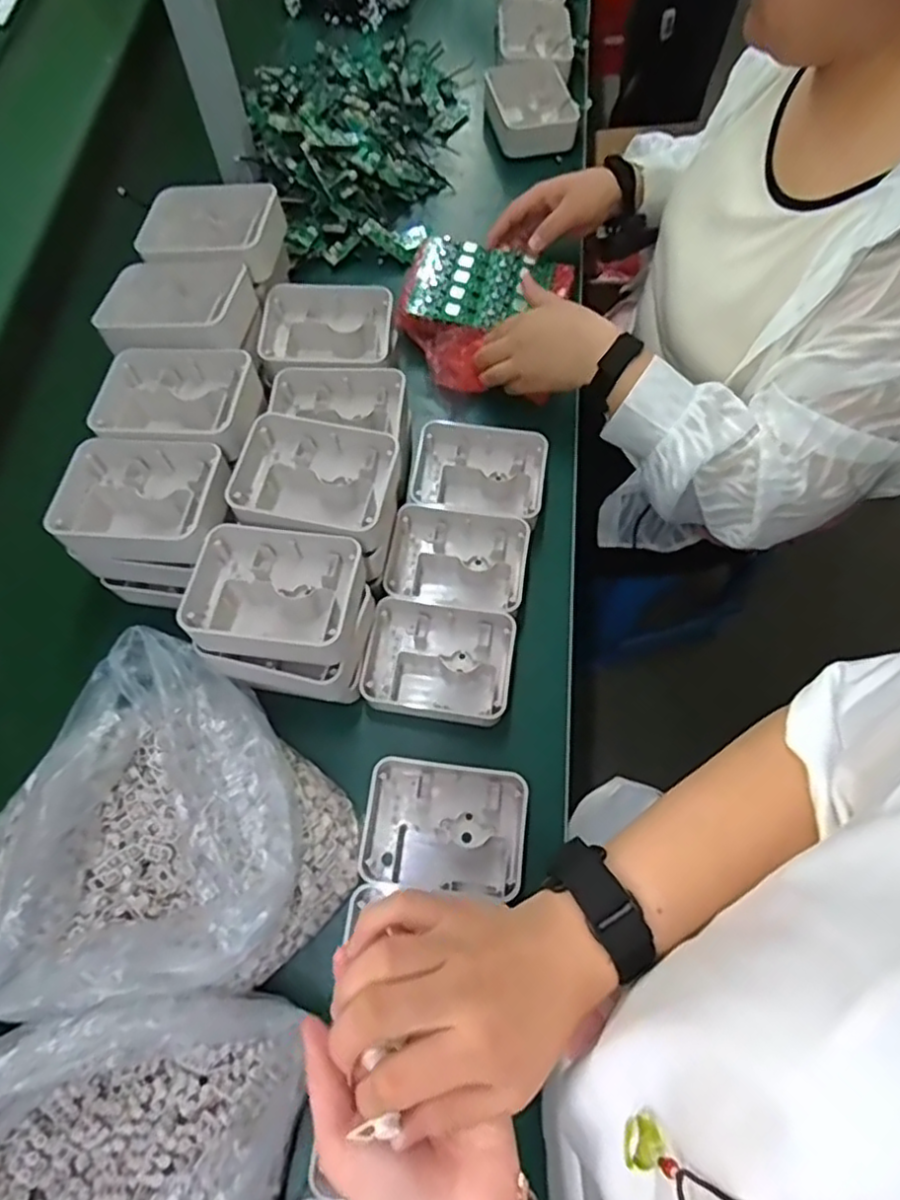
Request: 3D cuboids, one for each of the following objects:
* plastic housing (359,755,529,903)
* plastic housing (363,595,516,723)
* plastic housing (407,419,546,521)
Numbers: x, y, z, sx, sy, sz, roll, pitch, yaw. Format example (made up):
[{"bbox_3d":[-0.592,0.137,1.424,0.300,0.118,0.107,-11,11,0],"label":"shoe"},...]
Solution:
[{"bbox_3d":[-0.004,0.189,0.559,0.130,0.043,0.097,6,69,2],"label":"plastic housing"},{"bbox_3d":[-0.009,0.056,0.608,0.132,0.037,0.107,8,69,3],"label":"plastic housing"},{"bbox_3d":[0.027,-0.131,0.682,0.140,0.042,0.102,9,69,4],"label":"plastic housing"}]

